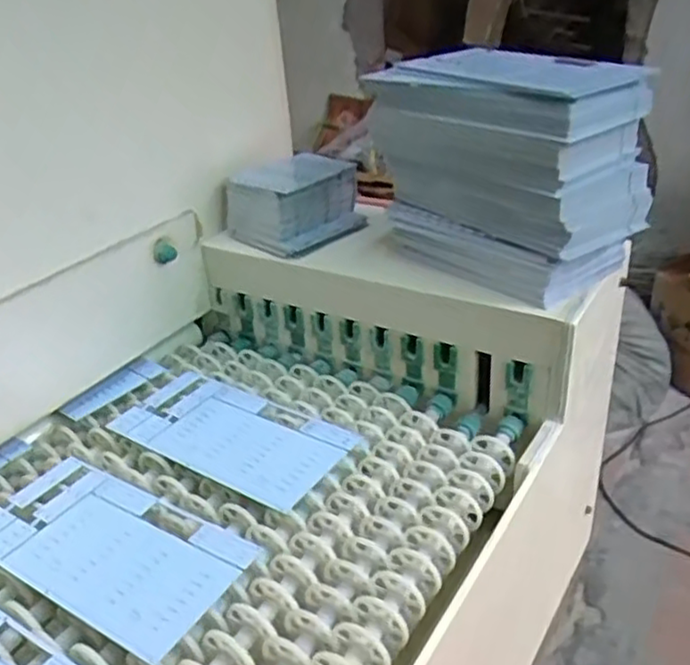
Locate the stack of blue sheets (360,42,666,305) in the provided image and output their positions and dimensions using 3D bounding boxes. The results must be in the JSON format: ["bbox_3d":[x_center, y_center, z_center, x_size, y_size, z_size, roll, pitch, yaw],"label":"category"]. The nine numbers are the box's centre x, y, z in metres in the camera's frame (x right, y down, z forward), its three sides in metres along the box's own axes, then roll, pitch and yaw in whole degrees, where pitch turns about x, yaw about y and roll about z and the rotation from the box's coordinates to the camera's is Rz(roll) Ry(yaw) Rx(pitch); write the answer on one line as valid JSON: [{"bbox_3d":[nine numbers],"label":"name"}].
[{"bbox_3d":[0.142,-0.151,0.653,0.106,0.187,0.239,-29,38,-35],"label":"stack of blue sheets"}]

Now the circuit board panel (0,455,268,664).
[{"bbox_3d":[-0.180,0.158,0.527,0.217,0.007,0.109,15,34,29],"label":"circuit board panel"}]

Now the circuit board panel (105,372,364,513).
[{"bbox_3d":[-0.104,0.091,0.643,0.218,0.011,0.115,16,34,31],"label":"circuit board panel"}]

